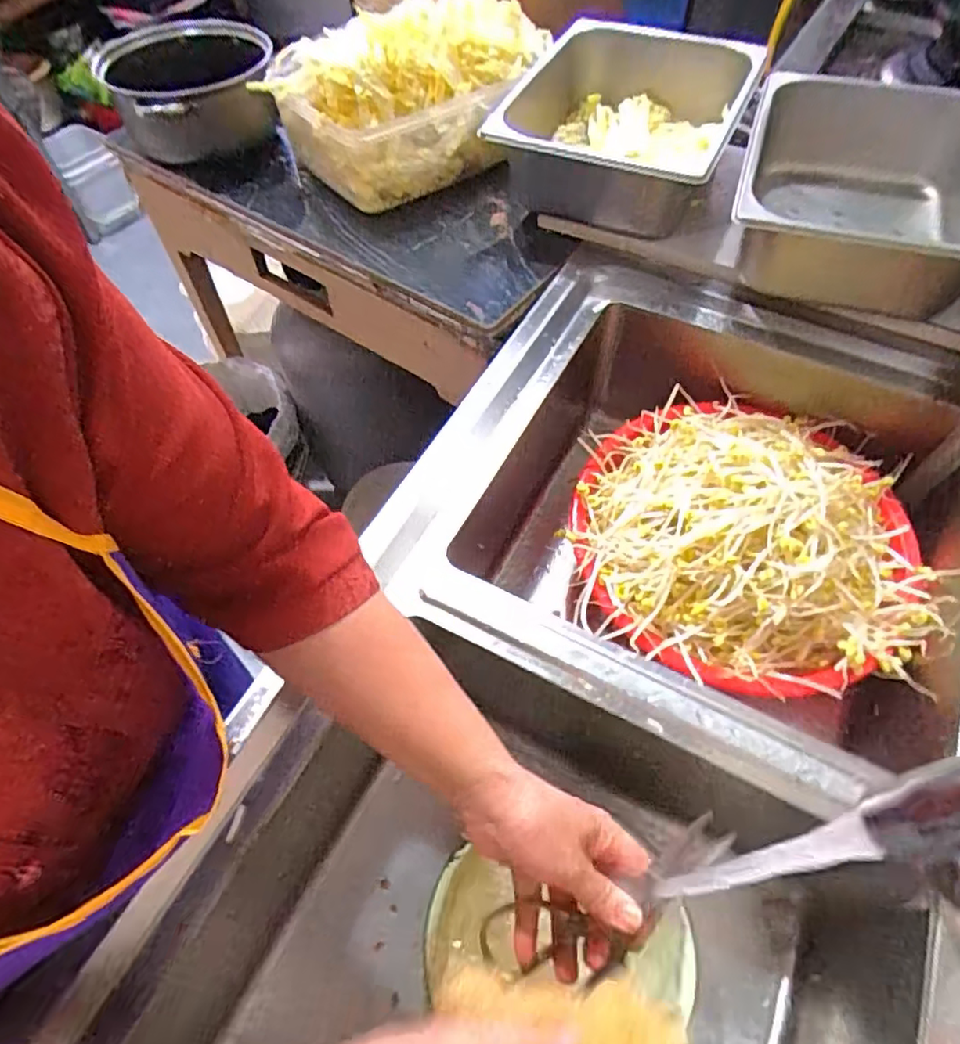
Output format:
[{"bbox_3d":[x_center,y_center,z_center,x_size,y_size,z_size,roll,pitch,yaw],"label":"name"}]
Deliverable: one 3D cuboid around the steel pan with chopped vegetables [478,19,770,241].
[{"bbox_3d":[0.161,-0.502,0.763,0.290,0.116,0.316,20,59,13],"label":"steel pan with chopped vegetables"}]

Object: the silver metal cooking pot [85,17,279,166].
[{"bbox_3d":[-0.412,-0.618,0.867,0.231,0.098,0.245,-8,57,-5],"label":"silver metal cooking pot"}]

